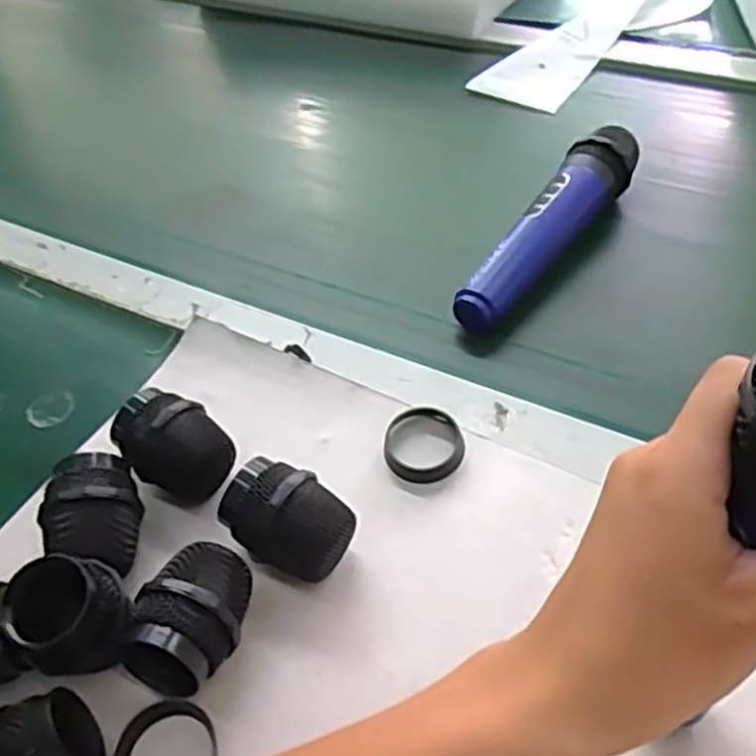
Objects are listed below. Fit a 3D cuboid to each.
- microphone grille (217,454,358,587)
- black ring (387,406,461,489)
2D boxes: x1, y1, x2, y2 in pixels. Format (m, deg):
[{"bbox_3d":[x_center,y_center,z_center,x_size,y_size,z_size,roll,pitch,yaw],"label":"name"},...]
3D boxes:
[{"bbox_3d":[-0.044,0.071,0.377,0.055,0.048,0.045,26,57,25],"label":"microphone grille"},{"bbox_3d":[0.025,0.036,0.422,0.042,0.013,0.045,-3,49,4],"label":"black ring"}]

